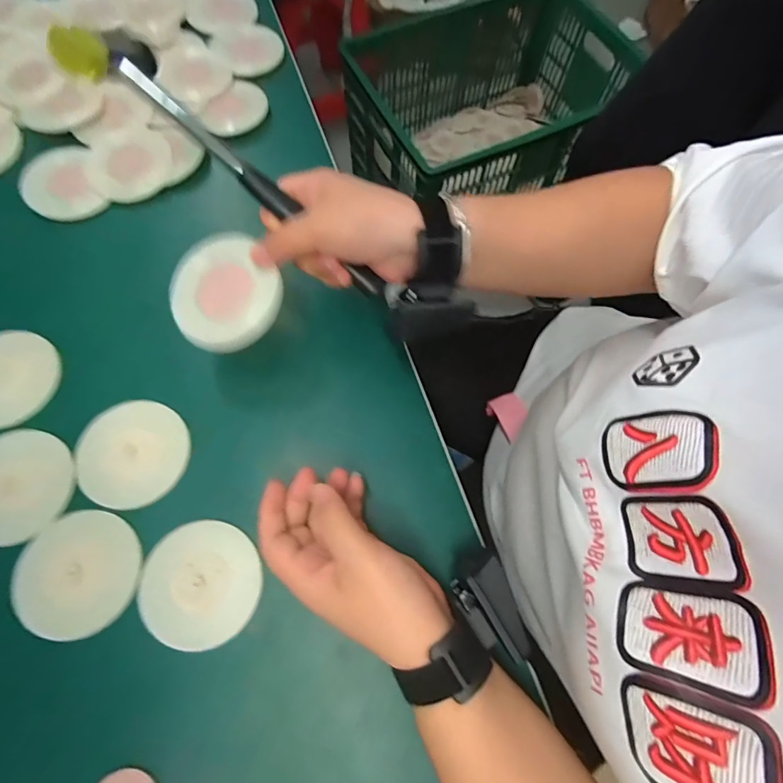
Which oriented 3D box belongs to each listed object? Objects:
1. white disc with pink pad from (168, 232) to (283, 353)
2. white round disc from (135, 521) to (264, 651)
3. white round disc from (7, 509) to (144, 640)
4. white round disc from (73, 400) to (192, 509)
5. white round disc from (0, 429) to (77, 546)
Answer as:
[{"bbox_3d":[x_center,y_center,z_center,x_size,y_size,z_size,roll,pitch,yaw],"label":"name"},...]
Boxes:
[{"bbox_3d":[-0.123,-0.071,0.311,0.078,0.007,0.076,0,92,-10],"label":"white disc with pink pad"},{"bbox_3d":[-0.139,0.141,0.308,0.081,0.009,0.082,6,63,-12],"label":"white round disc"},{"bbox_3d":[-0.229,0.131,0.304,0.084,0.006,0.082,0,71,-1],"label":"white round disc"},{"bbox_3d":[-0.207,0.049,0.336,0.086,0.005,0.082,1,67,-3],"label":"white round disc"},{"bbox_3d":[-0.293,0.073,0.324,0.084,0.004,0.088,1,67,-1],"label":"white round disc"}]

